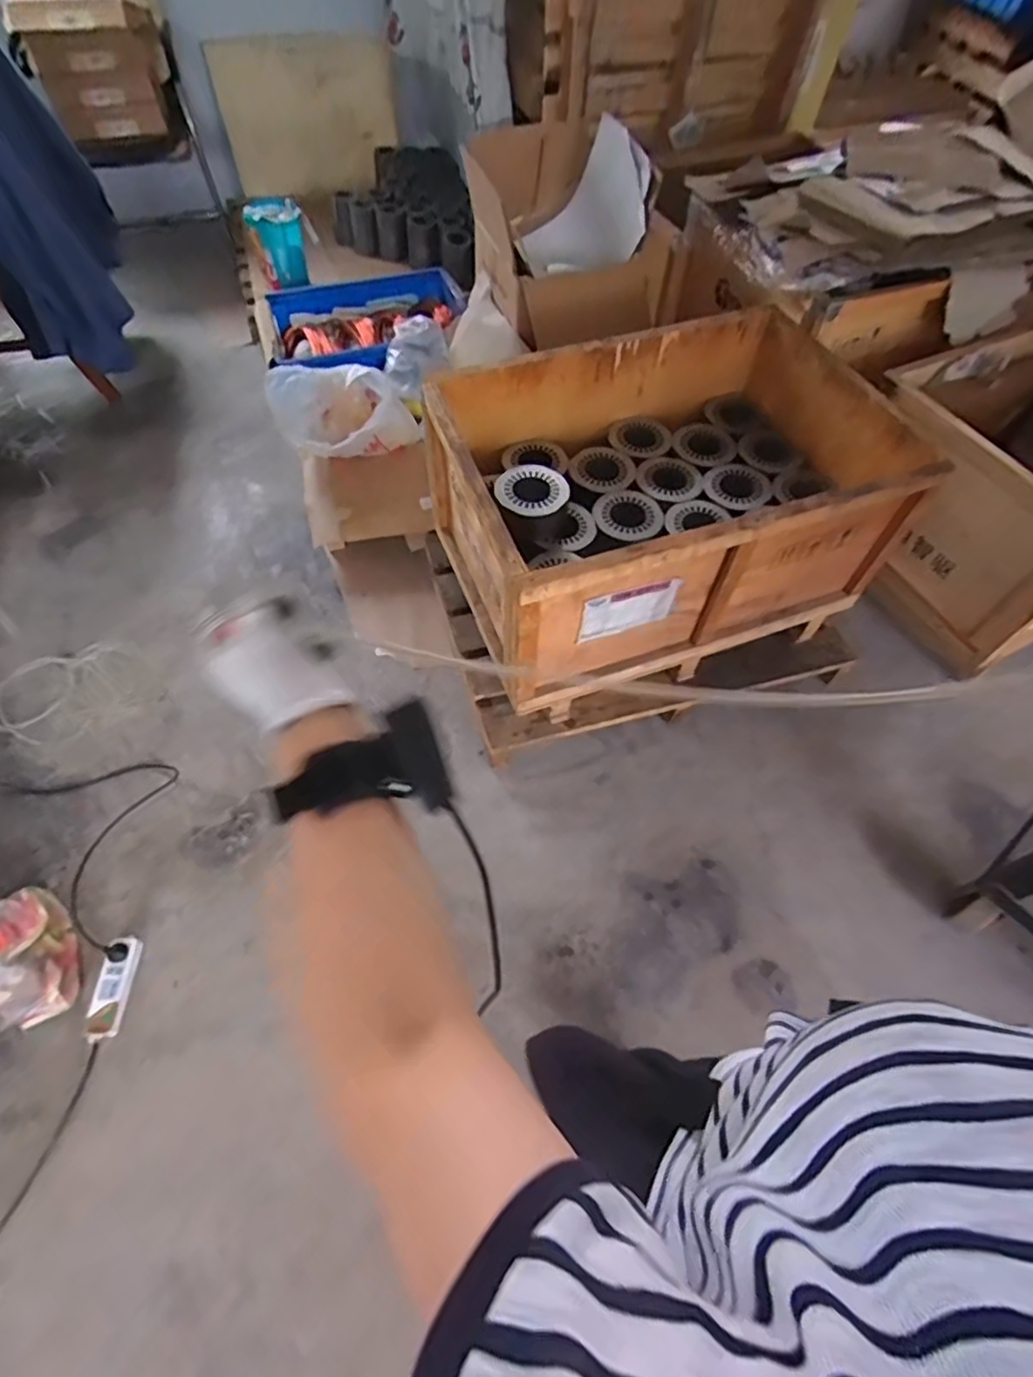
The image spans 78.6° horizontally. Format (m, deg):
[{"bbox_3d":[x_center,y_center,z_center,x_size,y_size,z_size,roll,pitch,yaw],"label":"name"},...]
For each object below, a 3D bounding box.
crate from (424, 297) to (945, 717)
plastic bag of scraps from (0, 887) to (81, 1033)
[{"bbox_3d":[0.340,-0.455,1.433,0.984,0.475,0.628,-21,61,-14],"label":"crate"},{"bbox_3d":[-0.996,0.535,1.206,0.237,0.156,0.273,-23,61,-15],"label":"plastic bag of scraps"}]

